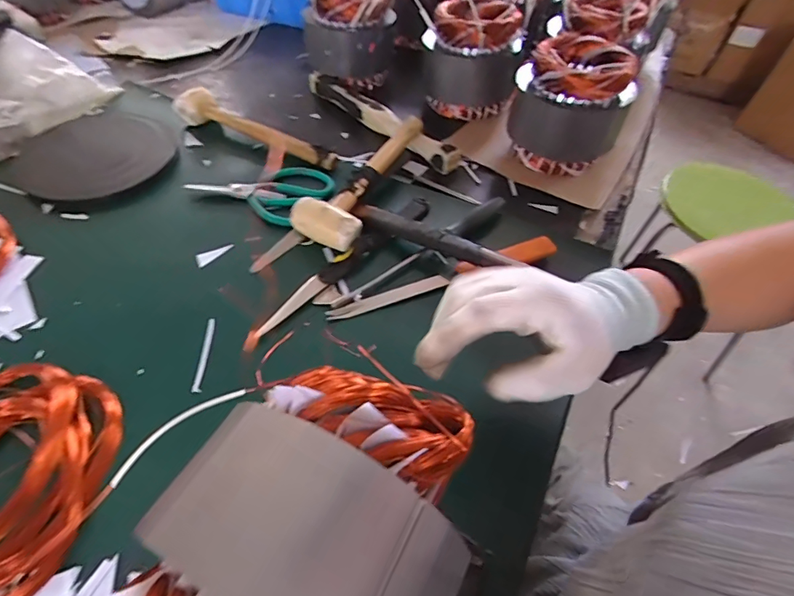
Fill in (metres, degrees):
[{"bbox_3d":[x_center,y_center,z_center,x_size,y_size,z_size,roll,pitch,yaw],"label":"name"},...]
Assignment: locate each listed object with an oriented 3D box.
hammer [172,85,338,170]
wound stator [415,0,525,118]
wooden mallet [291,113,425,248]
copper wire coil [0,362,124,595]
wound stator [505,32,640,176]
[{"bbox_3d":[-0.202,-0.247,0.665,0.269,0.041,0.062,21,53,12],"label":"hammer"},{"bbox_3d":[0.112,-0.385,0.721,0.137,0.146,0.121,-6,52,-9],"label":"wound stator"},{"bbox_3d":[-0.045,-0.162,0.585,0.079,0.048,0.256,17,53,9],"label":"wooden mallet"},{"bbox_3d":[-0.311,0.139,0.356,0.148,0.027,0.182,-5,52,-8],"label":"copper wire coil"},{"bbox_3d":[0.241,-0.267,0.631,0.146,0.138,0.134,17,53,9],"label":"wound stator"}]

